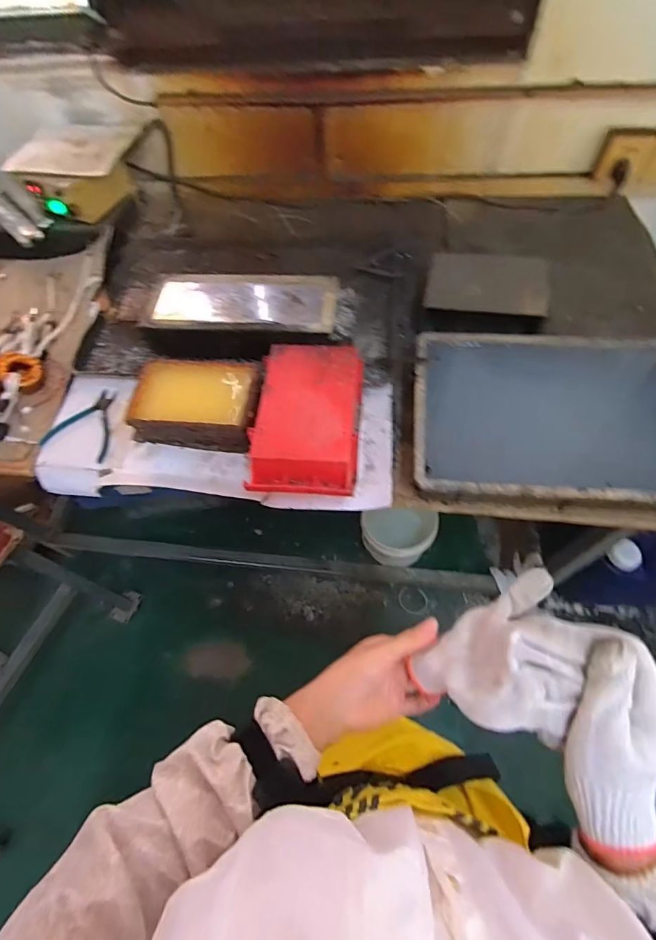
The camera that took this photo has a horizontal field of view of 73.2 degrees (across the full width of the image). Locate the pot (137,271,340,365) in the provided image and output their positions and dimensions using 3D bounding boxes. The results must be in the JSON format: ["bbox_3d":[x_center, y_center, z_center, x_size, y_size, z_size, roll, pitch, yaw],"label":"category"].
[{"bbox_3d":[-0.155,-0.272,0.813,0.339,0.082,0.178,5,62,7],"label":"pot"}]

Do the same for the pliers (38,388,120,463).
[{"bbox_3d":[-0.422,-0.087,0.785,0.135,0.008,0.132,16,64,12],"label":"pliers"}]

